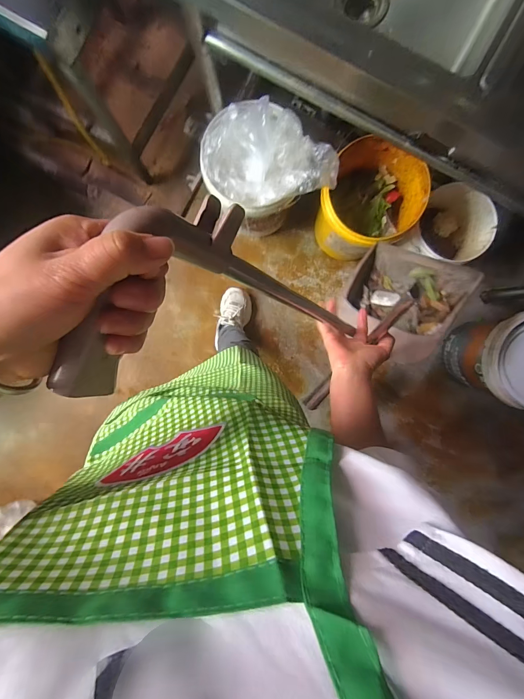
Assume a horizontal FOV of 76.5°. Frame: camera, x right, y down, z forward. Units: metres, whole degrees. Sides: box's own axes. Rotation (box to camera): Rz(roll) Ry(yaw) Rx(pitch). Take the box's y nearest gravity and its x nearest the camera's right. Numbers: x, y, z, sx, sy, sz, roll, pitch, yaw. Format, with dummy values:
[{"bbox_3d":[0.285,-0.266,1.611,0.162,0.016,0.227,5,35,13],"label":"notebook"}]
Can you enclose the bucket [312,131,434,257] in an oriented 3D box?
[{"bbox_3d":[0.337,-0.470,1.112,0.283,0.363,0.274,0,92,-3],"label":"bucket"}]

